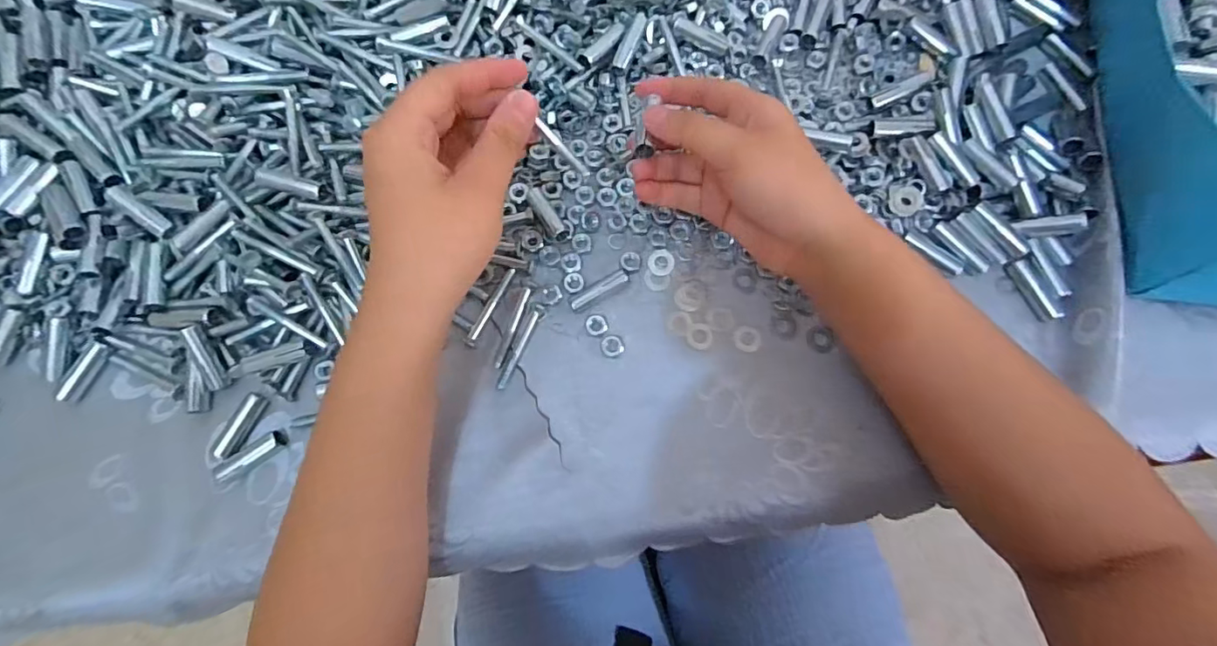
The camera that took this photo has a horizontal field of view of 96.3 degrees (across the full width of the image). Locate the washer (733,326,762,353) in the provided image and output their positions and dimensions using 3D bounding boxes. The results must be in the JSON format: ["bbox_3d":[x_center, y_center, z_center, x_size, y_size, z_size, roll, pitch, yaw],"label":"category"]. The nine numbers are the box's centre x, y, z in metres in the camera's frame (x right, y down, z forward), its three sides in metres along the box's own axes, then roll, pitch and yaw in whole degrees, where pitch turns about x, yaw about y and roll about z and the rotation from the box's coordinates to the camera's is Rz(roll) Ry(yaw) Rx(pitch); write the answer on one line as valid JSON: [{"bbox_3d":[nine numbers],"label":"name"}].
[{"bbox_3d":[0.084,0.009,0.328,0.017,0.004,0.016,0,76,1],"label":"washer"}]

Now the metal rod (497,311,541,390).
[{"bbox_3d":[-0.054,0.016,0.328,0.006,0.004,0.050,24,78,7],"label":"metal rod"}]

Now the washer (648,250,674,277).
[{"bbox_3d":[0.033,-0.038,0.340,0.016,0.004,0.016,0,76,1],"label":"washer"}]

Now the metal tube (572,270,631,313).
[{"bbox_3d":[-0.005,-0.020,0.336,0.039,0.004,0.009,-32,78,-7],"label":"metal tube"}]

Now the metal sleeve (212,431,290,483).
[{"bbox_3d":[-0.207,0.076,0.315,0.044,0.008,0.013,-32,78,-7],"label":"metal sleeve"}]

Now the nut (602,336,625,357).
[{"bbox_3d":[0.002,0.014,0.327,0.013,0.004,0.013,0,76,1],"label":"nut"}]

